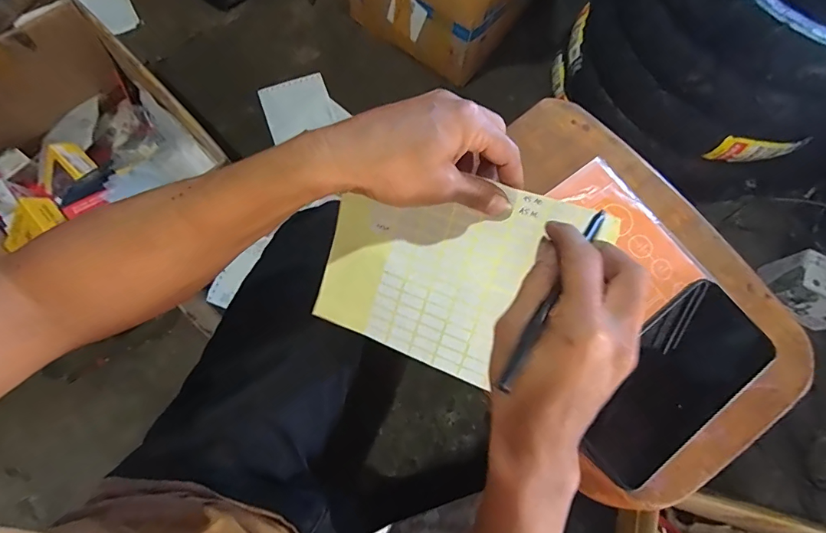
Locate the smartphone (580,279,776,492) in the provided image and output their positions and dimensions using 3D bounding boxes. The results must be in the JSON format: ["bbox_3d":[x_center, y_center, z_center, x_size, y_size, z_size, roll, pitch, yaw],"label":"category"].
[{"bbox_3d":[0.202,0.089,0.344,0.171,0.012,0.078,-38,79,-12],"label":"smartphone"}]

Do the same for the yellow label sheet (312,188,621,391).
[{"bbox_3d":[0.023,0.005,0.347,0.200,0.014,0.152,20,102,17],"label":"yellow label sheet"}]

